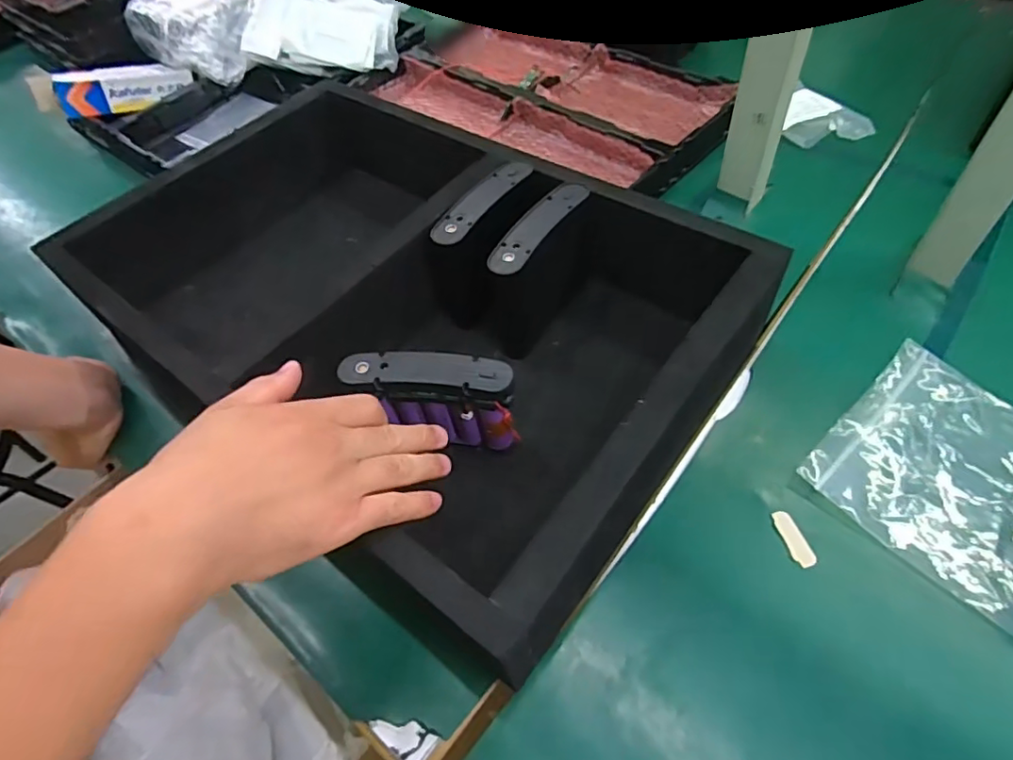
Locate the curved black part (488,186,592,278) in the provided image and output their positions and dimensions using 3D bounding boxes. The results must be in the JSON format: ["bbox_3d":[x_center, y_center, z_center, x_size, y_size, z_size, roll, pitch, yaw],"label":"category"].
[{"bbox_3d":[0.025,-0.126,0.467,0.033,0.008,0.118,29,63,24],"label":"curved black part"}]

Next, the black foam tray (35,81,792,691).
[{"bbox_3d":[-0.087,-0.074,0.507,0.525,0.119,0.356,33,65,24],"label":"black foam tray"}]

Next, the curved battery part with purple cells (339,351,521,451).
[{"bbox_3d":[-0.052,0.020,0.437,0.120,0.102,0.028,2,55,8],"label":"curved battery part with purple cells"}]

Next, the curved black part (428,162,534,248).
[{"bbox_3d":[-0.021,-0.155,0.491,0.035,0.005,0.122,26,62,23],"label":"curved black part"}]

